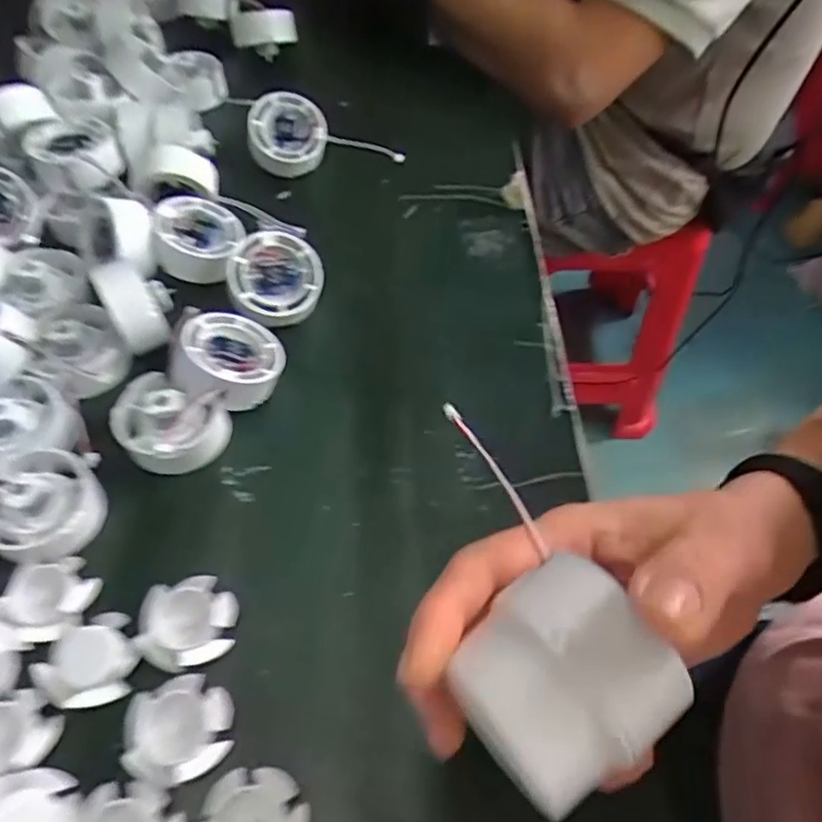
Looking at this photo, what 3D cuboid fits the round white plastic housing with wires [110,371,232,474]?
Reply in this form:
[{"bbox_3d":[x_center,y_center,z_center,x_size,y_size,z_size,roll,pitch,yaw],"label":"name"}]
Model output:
[{"bbox_3d":[-0.132,0.008,0.350,0.056,0.034,0.050,18,57,12],"label":"round white plastic housing with wires"}]

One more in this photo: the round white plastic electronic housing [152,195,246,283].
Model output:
[{"bbox_3d":[-0.140,-0.112,0.421,0.052,0.025,0.052,9,60,-15],"label":"round white plastic electronic housing"}]

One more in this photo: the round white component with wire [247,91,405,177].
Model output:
[{"bbox_3d":[-0.064,-0.207,0.483,0.111,0.040,0.046,-3,55,-3],"label":"round white component with wire"}]

